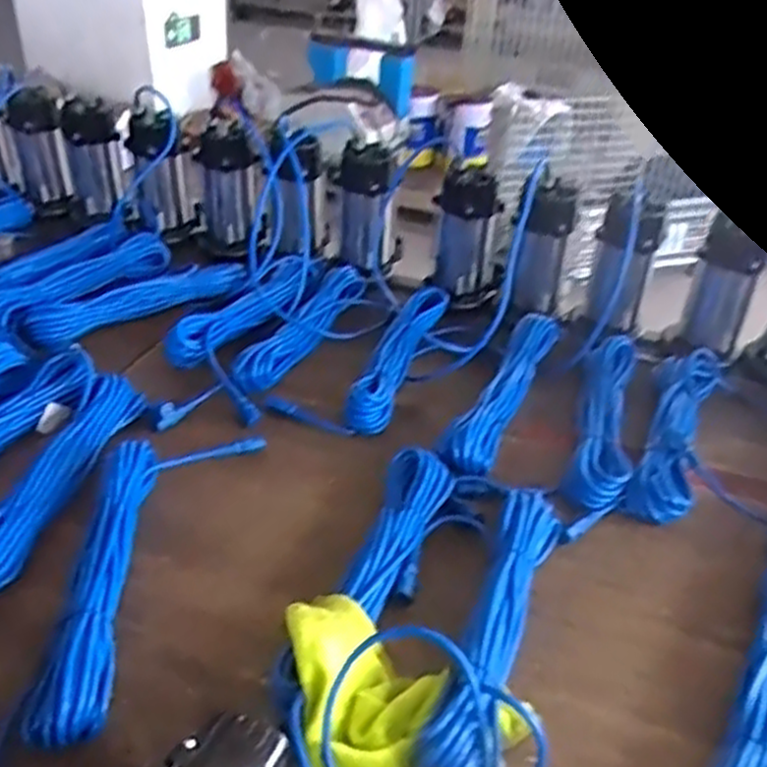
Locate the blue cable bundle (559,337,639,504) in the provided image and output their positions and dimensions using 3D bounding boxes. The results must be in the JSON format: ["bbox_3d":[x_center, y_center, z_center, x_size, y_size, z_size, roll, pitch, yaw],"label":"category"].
[{"bbox_3d":[0.294,0.045,1.041,0.074,0.049,0.354,14,36,14],"label":"blue cable bundle"}]

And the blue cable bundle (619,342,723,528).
[{"bbox_3d":[0.392,0.054,1.047,0.078,0.054,0.352,18,37,19],"label":"blue cable bundle"}]

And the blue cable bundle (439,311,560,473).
[{"bbox_3d":[0.167,0.003,1.074,0.058,0.047,0.362,18,37,19],"label":"blue cable bundle"}]

